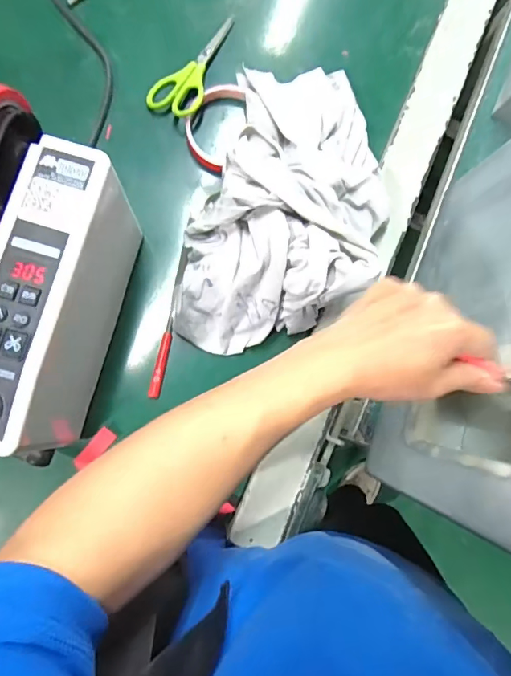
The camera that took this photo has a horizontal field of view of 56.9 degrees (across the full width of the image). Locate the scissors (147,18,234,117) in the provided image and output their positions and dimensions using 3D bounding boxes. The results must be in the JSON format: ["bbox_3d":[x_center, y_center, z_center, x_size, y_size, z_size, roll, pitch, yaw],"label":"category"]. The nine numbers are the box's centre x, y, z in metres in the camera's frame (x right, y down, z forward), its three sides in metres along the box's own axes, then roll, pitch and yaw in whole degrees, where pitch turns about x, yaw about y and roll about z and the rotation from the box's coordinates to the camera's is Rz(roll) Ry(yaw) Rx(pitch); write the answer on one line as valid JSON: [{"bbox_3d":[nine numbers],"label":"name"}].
[{"bbox_3d":[-0.063,-0.279,0.473,0.052,0.018,0.122,22,83,-3],"label":"scissors"}]

